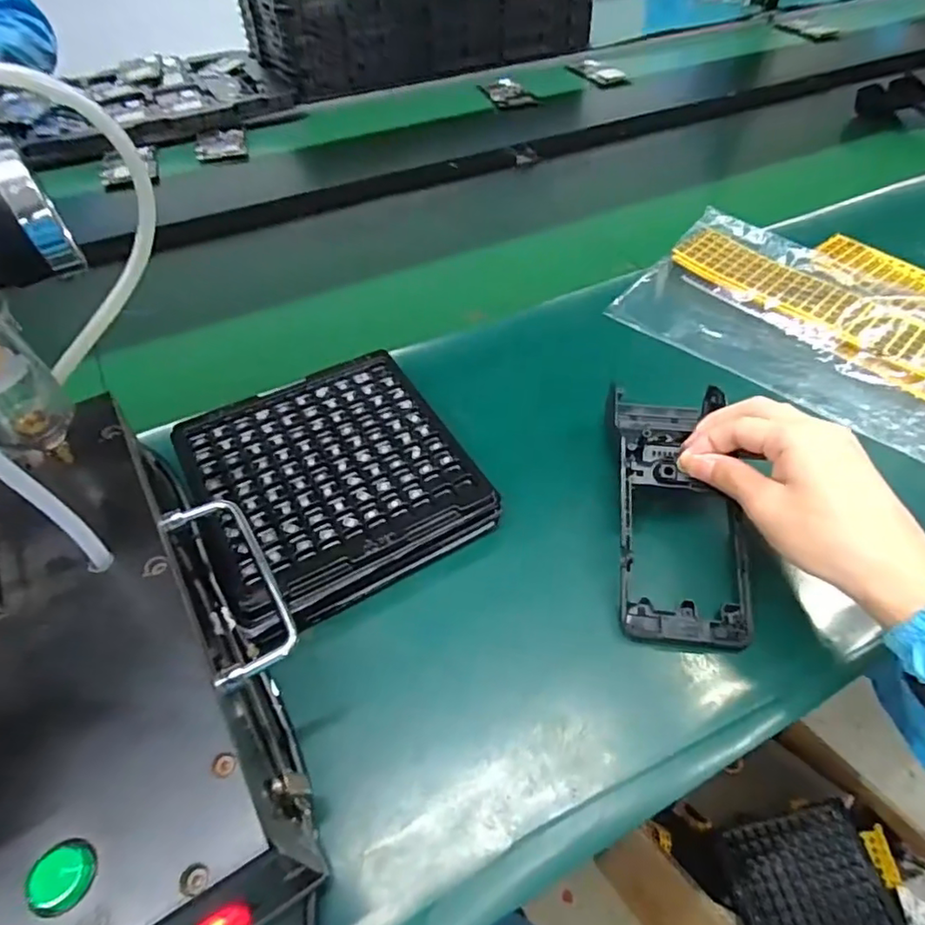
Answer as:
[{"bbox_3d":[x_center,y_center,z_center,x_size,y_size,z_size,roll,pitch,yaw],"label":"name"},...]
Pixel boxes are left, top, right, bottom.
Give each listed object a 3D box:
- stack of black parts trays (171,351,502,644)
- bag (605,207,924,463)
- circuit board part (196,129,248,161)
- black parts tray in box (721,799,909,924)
[{"bbox_3d":[-0.084,0.010,0.380,0.162,0.034,0.169,-25,53,-19],"label":"stack of black parts trays"},{"bbox_3d":[0.305,-0.124,0.506,0.288,0.022,0.204,33,63,24],"label":"bag"},{"bbox_3d":[-0.344,-0.454,0.834,0.067,0.012,0.100,-15,50,-12],"label":"circuit board part"},{"bbox_3d":[0.405,0.506,0.667,0.162,0.020,0.174,-20,56,6],"label":"black parts tray in box"}]

